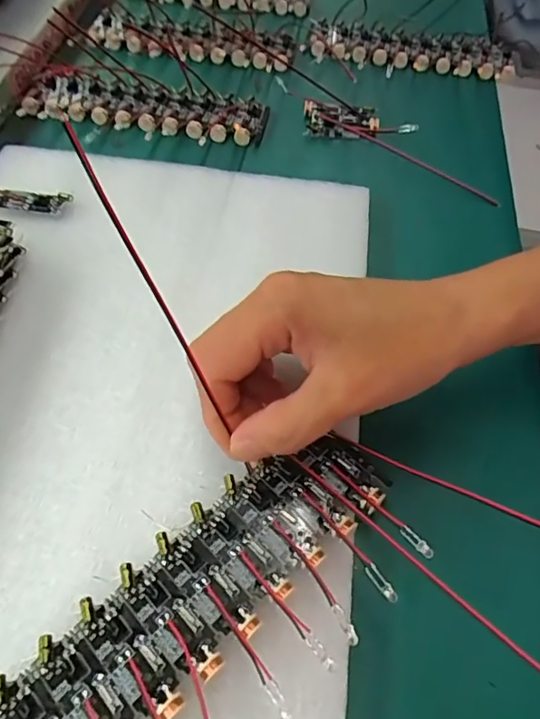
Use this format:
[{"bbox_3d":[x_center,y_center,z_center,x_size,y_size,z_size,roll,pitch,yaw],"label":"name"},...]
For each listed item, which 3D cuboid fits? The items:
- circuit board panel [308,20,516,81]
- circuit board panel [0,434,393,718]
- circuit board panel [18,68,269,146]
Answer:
[{"bbox_3d":[0.109,-0.242,0.411,0.155,0.010,0.061,9,57,5],"label":"circuit board panel"},{"bbox_3d":[-0.027,0.080,0.177,0.160,0.007,0.047,-36,65,-24],"label":"circuit board panel"},{"bbox_3d":[-0.083,-0.170,0.360,0.159,0.012,0.052,9,57,5],"label":"circuit board panel"}]

